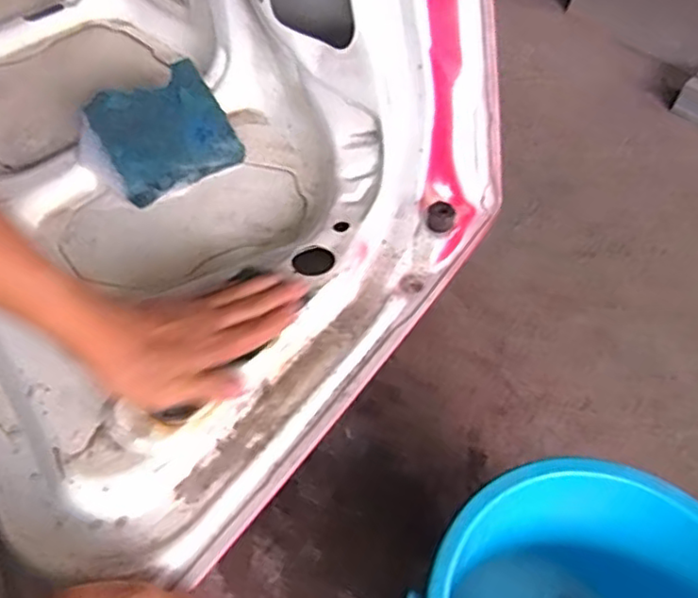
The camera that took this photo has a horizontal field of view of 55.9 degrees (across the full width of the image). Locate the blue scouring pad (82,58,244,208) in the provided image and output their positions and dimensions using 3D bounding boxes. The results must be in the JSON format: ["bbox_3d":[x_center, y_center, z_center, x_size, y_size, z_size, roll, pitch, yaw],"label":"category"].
[{"bbox_3d":[-0.174,-0.158,0.618,0.121,0.061,0.099,-29,60,-24],"label":"blue scouring pad"}]

